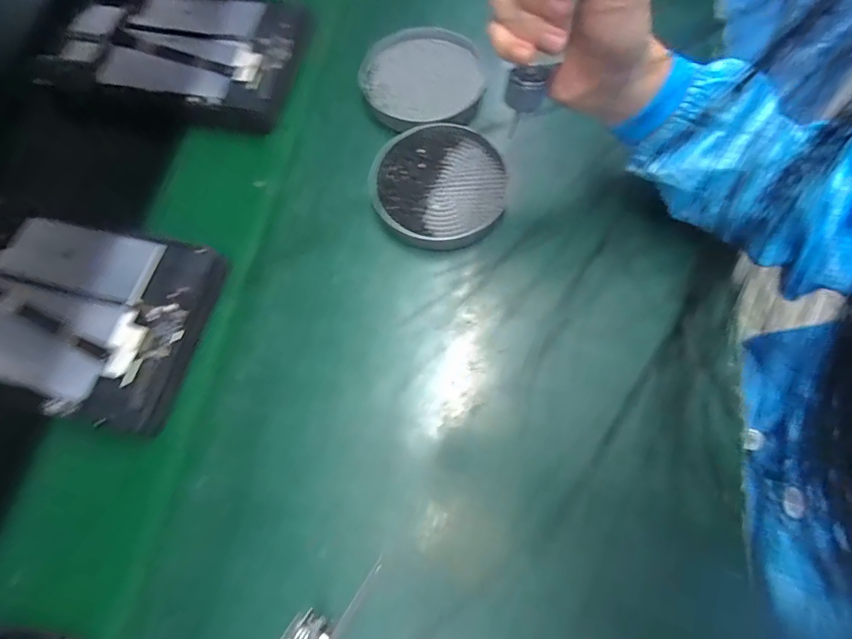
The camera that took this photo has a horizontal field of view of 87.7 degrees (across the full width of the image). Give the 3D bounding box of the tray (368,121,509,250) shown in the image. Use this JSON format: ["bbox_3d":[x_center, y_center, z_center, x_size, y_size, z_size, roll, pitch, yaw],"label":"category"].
[{"bbox_3d":[0.011,-0.115,0.382,0.114,0.028,0.111,1,70,-2],"label":"tray"}]

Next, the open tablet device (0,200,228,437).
[{"bbox_3d":[-0.295,-0.012,0.349,0.243,0.009,0.151,13,70,3],"label":"open tablet device"}]

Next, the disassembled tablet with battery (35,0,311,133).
[{"bbox_3d":[-0.255,-0.278,0.452,0.257,0.021,0.150,12,72,7],"label":"disassembled tablet with battery"}]

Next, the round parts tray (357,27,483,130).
[{"bbox_3d":[-0.004,-0.229,0.419,0.114,0.023,0.113,1,70,-2],"label":"round parts tray"}]

